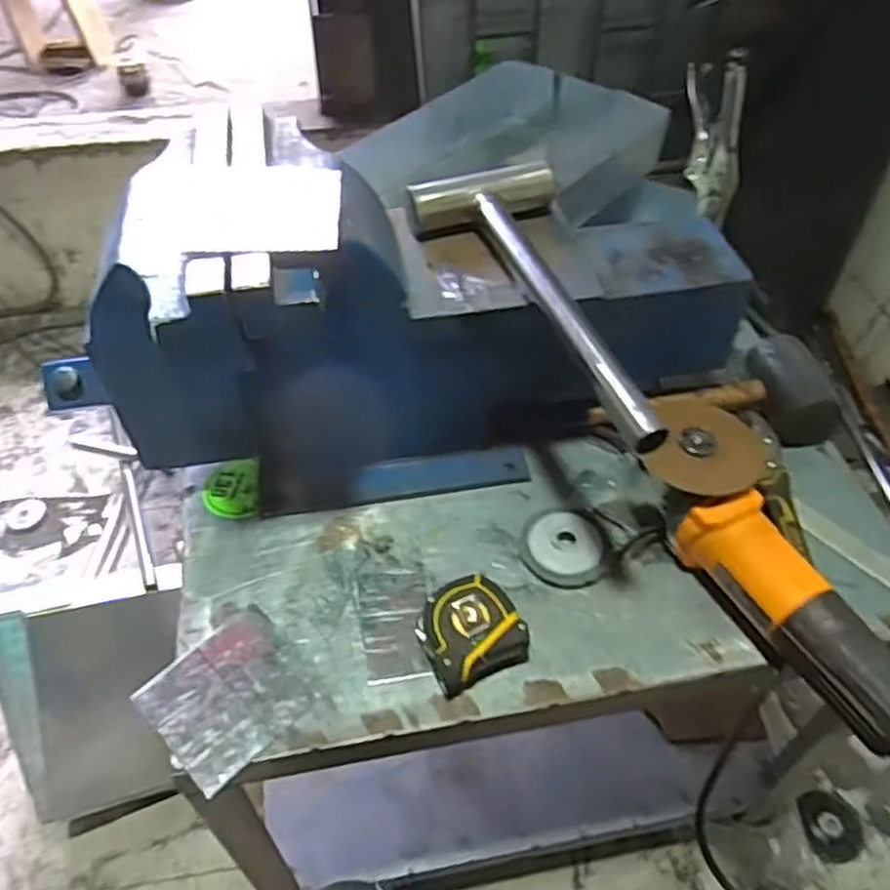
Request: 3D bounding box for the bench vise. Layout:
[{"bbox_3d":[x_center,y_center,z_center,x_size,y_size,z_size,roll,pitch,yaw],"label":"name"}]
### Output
[{"bbox_3d":[-0.033,-0.102,0.646,0.546,0.270,0.191,-13,50,-11],"label":"bench vise"}]

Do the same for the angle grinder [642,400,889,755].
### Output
[{"bbox_3d":[0.255,0.086,0.577,0.092,0.078,0.285,-23,52,-19],"label":"angle grinder"}]

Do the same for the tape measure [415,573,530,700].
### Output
[{"bbox_3d":[0.018,0.141,0.572,0.073,0.042,0.068,-24,53,-20],"label":"tape measure"}]

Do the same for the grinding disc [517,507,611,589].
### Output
[{"bbox_3d":[0.100,0.083,0.640,0.071,0.014,0.076,0,48,0],"label":"grinding disc"}]

